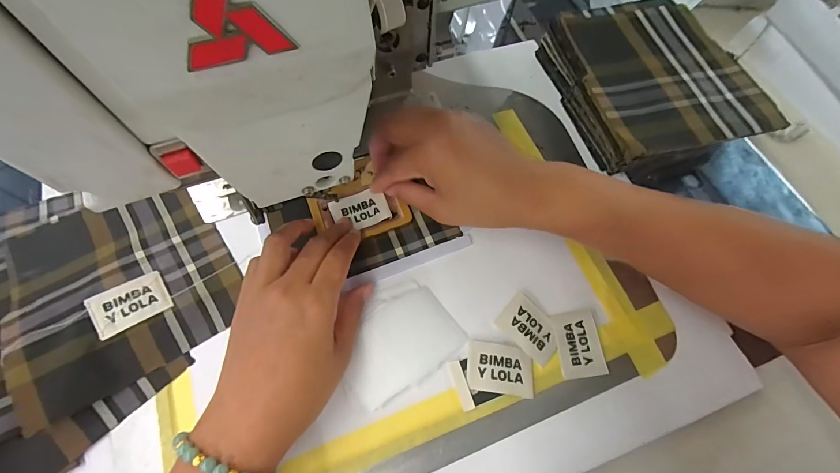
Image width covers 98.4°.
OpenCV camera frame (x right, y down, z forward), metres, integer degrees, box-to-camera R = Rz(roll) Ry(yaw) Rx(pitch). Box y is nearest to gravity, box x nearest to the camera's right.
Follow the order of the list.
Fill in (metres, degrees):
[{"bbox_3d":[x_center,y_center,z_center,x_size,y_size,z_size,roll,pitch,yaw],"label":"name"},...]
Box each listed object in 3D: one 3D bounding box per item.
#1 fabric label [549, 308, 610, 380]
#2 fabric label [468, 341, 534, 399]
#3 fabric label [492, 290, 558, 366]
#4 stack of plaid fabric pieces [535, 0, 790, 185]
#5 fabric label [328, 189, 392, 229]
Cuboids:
[{"bbox_3d":[0.123,0.083,0.280,0.035,0.004,0.047,-6,65,-5],"label":"fabric label"},{"bbox_3d":[0.060,0.098,0.269,0.048,0.004,0.034,8,65,2],"label":"fabric label"},{"bbox_3d":[0.086,0.071,0.283,0.047,0.004,0.035,42,72,10],"label":"fabric label"},{"bbox_3d":[0.221,-0.146,0.358,0.147,0.055,0.178,-11,66,-7],"label":"stack of plaid fabric pieces"},{"bbox_3d":[-0.052,-0.023,0.320,0.048,0.004,0.033,-21,75,-5],"label":"fabric label"}]

